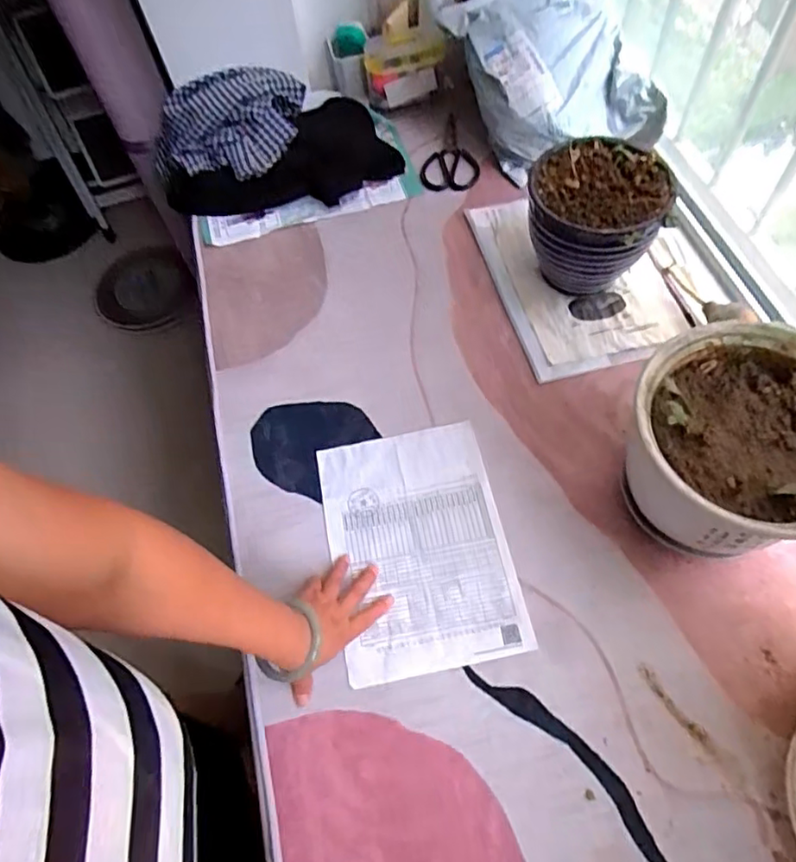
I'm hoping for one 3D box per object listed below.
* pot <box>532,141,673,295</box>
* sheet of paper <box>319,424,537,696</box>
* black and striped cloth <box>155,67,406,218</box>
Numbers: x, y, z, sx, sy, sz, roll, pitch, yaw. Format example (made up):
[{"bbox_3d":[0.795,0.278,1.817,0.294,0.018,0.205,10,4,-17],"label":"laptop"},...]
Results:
[{"bbox_3d":[0.265,-0.278,0.831,0.170,0.164,0.164,-2,62,4],"label":"pot"},{"bbox_3d":[0.023,0.132,0.716,0.204,0.010,0.293,-12,60,-3],"label":"sheet of paper"},{"bbox_3d":[-0.229,-0.509,1.031,0.451,0.119,0.246,-5,60,1],"label":"black and striped cloth"}]

